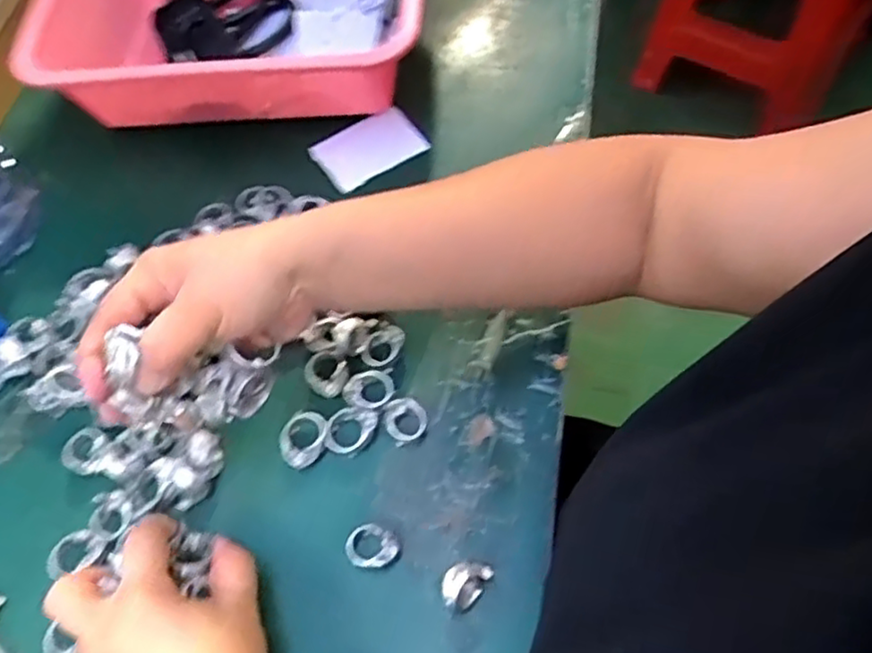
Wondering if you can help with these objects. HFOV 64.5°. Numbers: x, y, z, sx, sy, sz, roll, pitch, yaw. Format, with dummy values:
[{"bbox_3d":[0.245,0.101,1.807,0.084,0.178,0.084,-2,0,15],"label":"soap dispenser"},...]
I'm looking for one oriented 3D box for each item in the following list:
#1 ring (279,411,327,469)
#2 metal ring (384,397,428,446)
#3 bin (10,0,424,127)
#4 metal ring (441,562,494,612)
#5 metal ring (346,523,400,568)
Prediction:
[{"bbox_3d":[-0.081,0.069,0.424,0.030,0.013,0.032,-2,60,4],"label":"ring"},{"bbox_3d":[-0.019,0.058,0.423,0.025,0.014,0.026,-2,60,4],"label":"metal ring"},{"bbox_3d":[-0.157,-0.255,0.555,0.301,0.102,0.196,-1,61,5],"label":"bin"},{"bbox_3d":[0.016,0.137,0.370,0.029,0.015,0.018,-36,63,-14],"label":"metal ring"},{"bbox_3d":[-0.036,0.123,0.386,0.028,0.007,0.023,5,61,9],"label":"metal ring"}]

